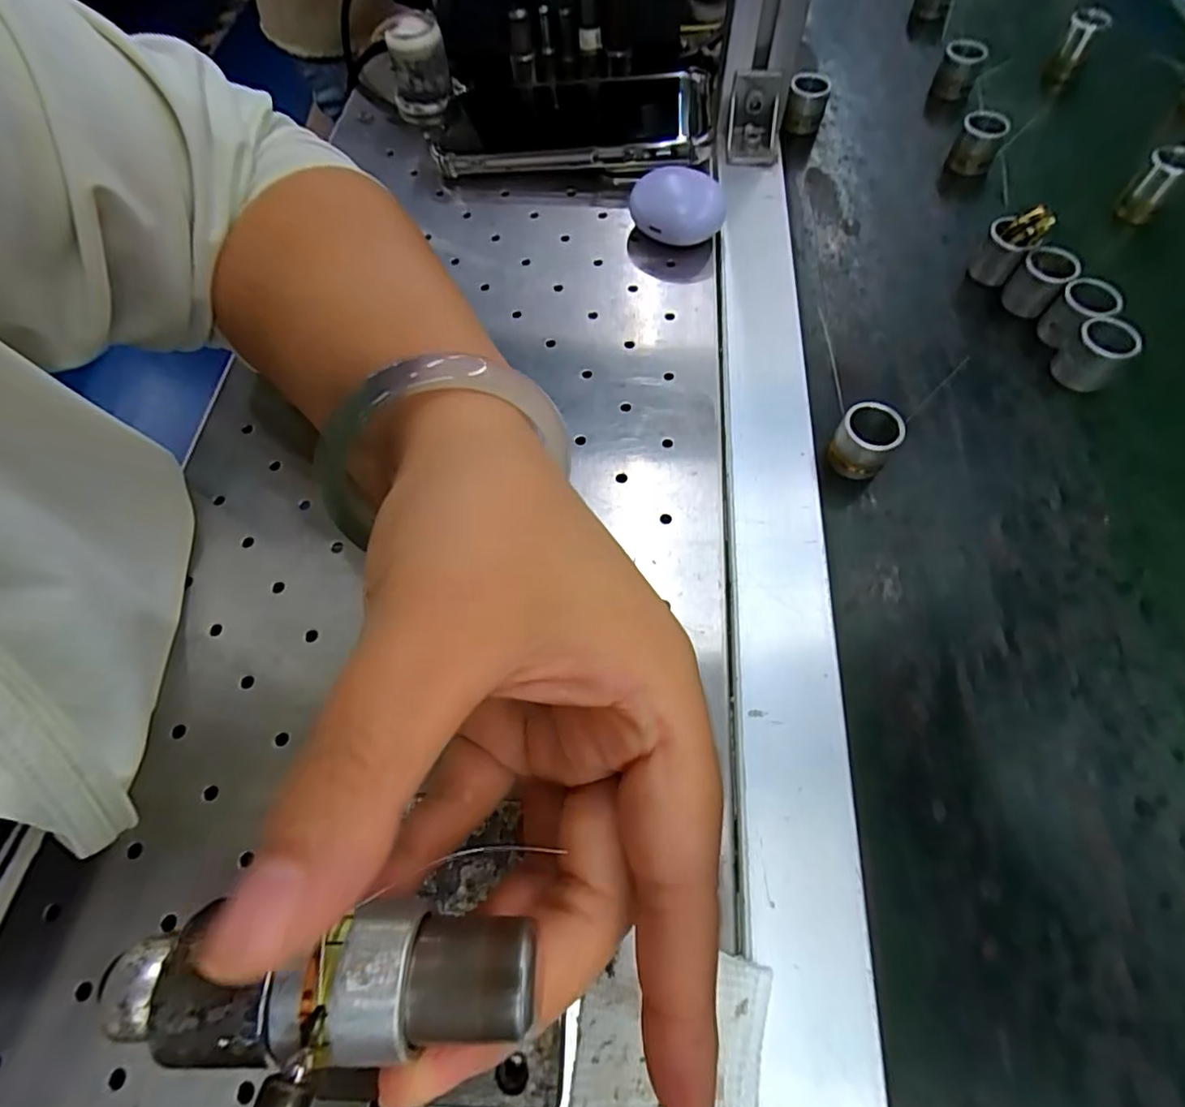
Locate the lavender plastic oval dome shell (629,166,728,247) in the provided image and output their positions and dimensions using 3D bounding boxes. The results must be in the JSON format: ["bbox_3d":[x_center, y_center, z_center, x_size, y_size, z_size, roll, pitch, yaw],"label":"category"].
[{"bbox_3d":[0.048,-0.188,0.326,0.048,0.025,0.038,-9,64,-4],"label":"lavender plastic oval dome shell"}]

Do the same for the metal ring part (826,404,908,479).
[{"bbox_3d":[0.120,-0.050,0.261,0.024,0.024,0.024,30,68,14],"label":"metal ring part"}]

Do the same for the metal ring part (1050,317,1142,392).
[{"bbox_3d":[0.235,-0.093,0.279,0.020,0.027,0.024,-39,70,-17],"label":"metal ring part"}]

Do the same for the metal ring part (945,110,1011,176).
[{"bbox_3d":[0.225,-0.239,0.349,0.024,0.028,0.021,28,67,14],"label":"metal ring part"}]

